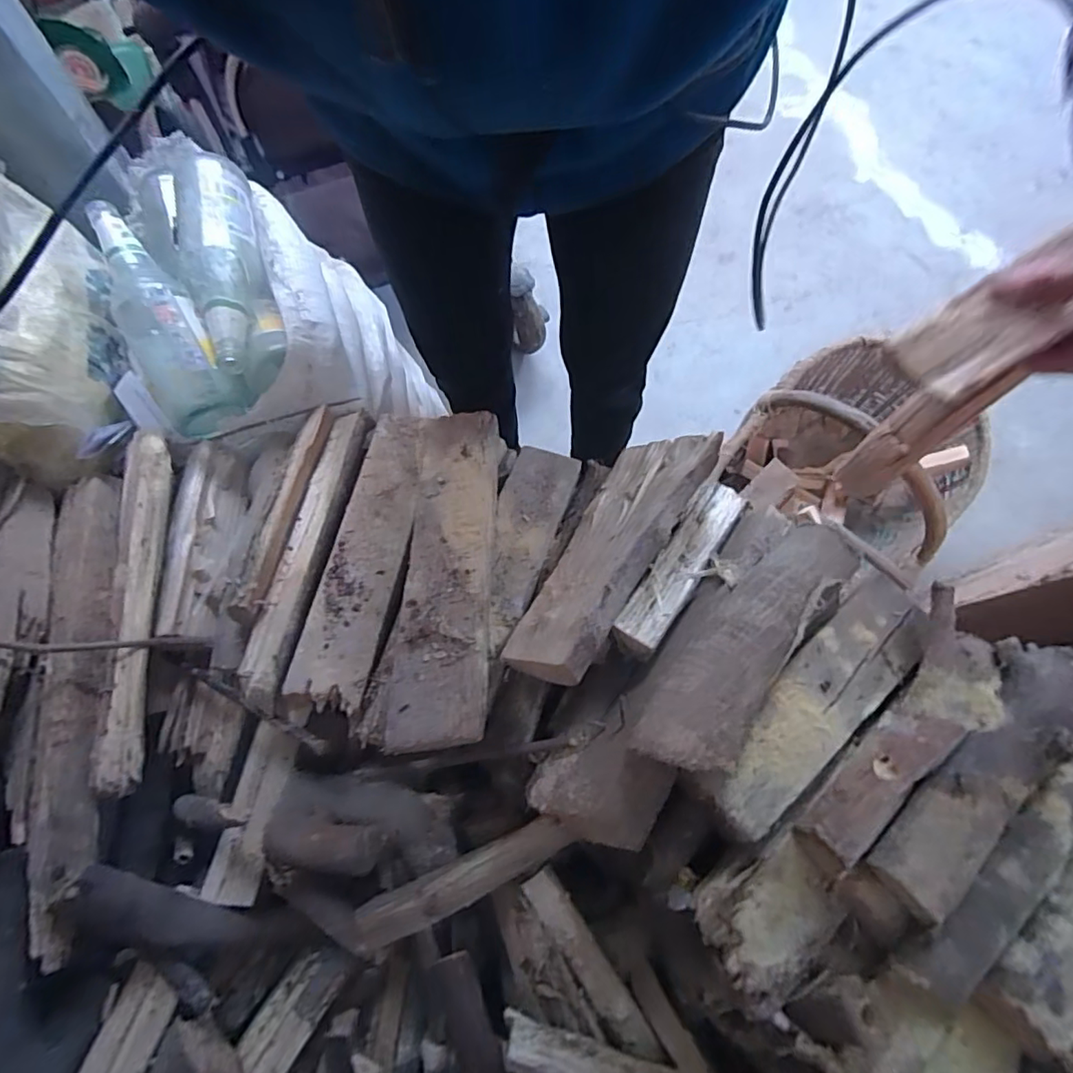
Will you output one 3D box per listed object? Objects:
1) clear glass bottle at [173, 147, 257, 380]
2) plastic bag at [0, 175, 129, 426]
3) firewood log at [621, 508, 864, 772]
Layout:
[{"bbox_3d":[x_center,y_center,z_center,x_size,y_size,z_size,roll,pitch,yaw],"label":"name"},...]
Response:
[{"bbox_3d":[-0.319,-0.281,0.558,0.072,0.064,0.247,-13,71,-6],"label":"clear glass bottle"},{"bbox_3d":[-0.480,-0.227,0.522,0.073,0.117,0.292,-17,72,-7],"label":"plastic bag"},{"bbox_3d":[0.157,0.072,0.405,0.086,0.059,0.243,37,57,11],"label":"firewood log"}]

